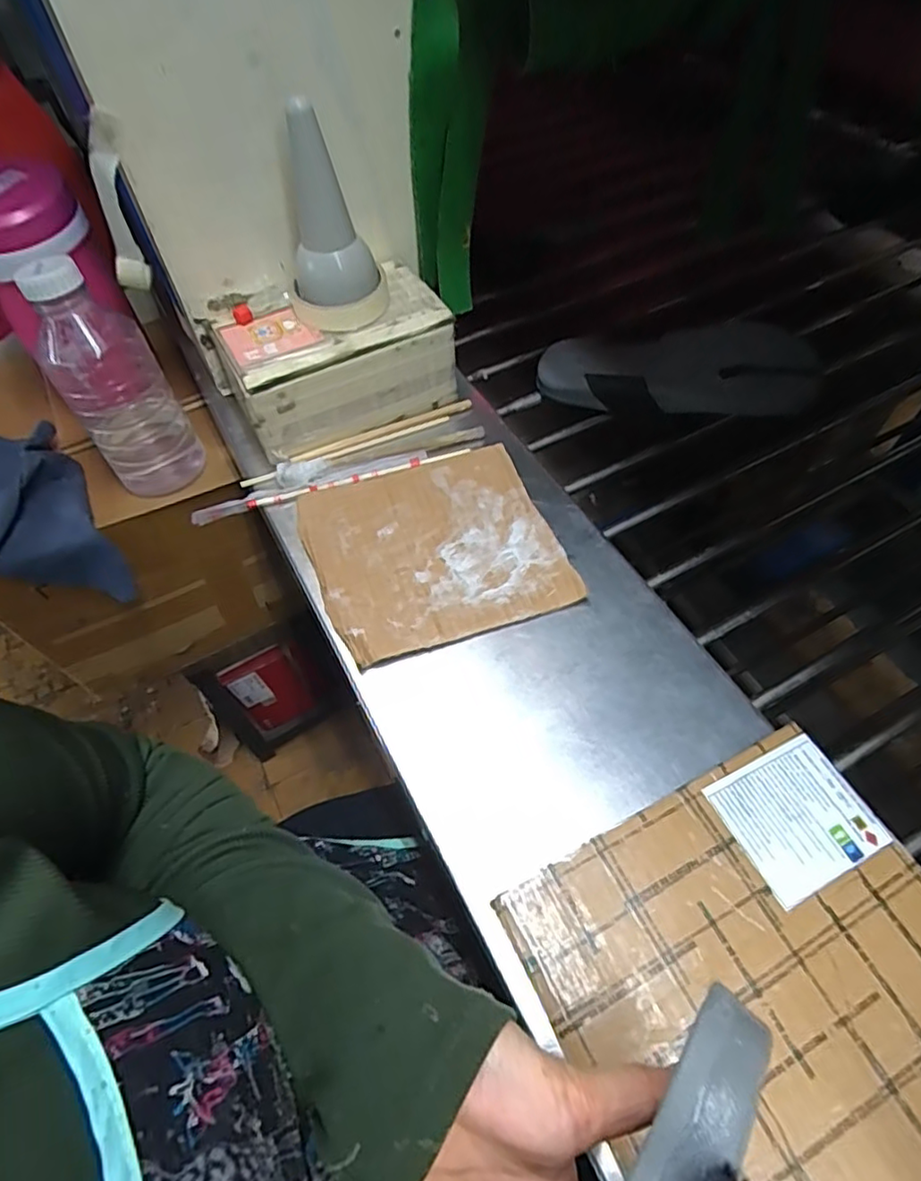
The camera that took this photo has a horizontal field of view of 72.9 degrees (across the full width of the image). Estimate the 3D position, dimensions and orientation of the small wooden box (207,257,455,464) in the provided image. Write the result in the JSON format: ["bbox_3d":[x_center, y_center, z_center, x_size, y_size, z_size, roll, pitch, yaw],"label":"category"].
[{"bbox_3d":[-0.112,-0.209,0.570,0.194,0.083,0.114,-24,60,-13],"label":"small wooden box"}]

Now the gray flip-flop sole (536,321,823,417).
[{"bbox_3d":[0.209,-0.214,0.615,0.258,0.079,0.034,4,16,15],"label":"gray flip-flop sole"}]

